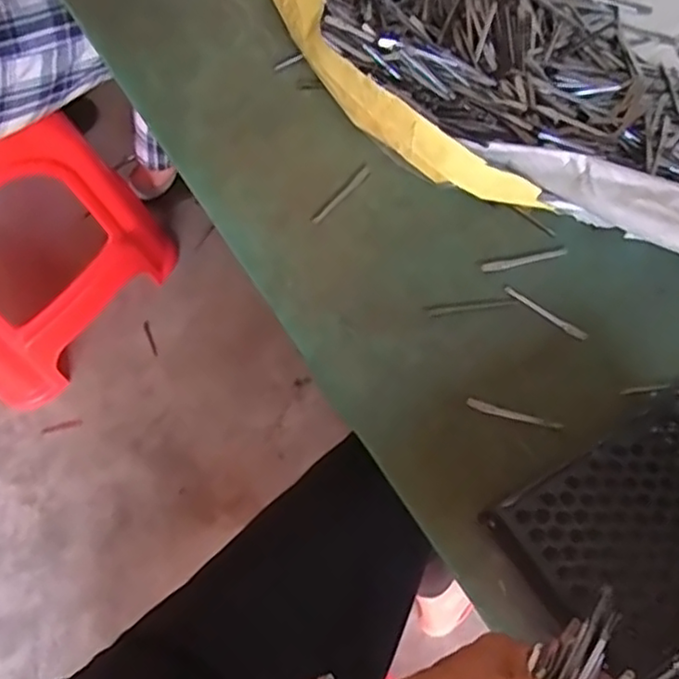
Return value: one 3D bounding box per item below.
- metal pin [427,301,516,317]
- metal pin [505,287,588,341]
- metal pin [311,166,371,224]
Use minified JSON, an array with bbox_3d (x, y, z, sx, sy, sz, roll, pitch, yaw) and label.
[{"bbox_3d":[0.099,-0.024,0.499,0.066,0.005,0.006,-9,69,-2],"label":"metal pin"},{"bbox_3d":[0.153,-0.020,0.497,0.067,0.004,0.007,35,74,14],"label":"metal pin"},{"bbox_3d":[0.002,-0.117,0.539,0.007,0.004,0.067,40,75,15],"label":"metal pin"}]

